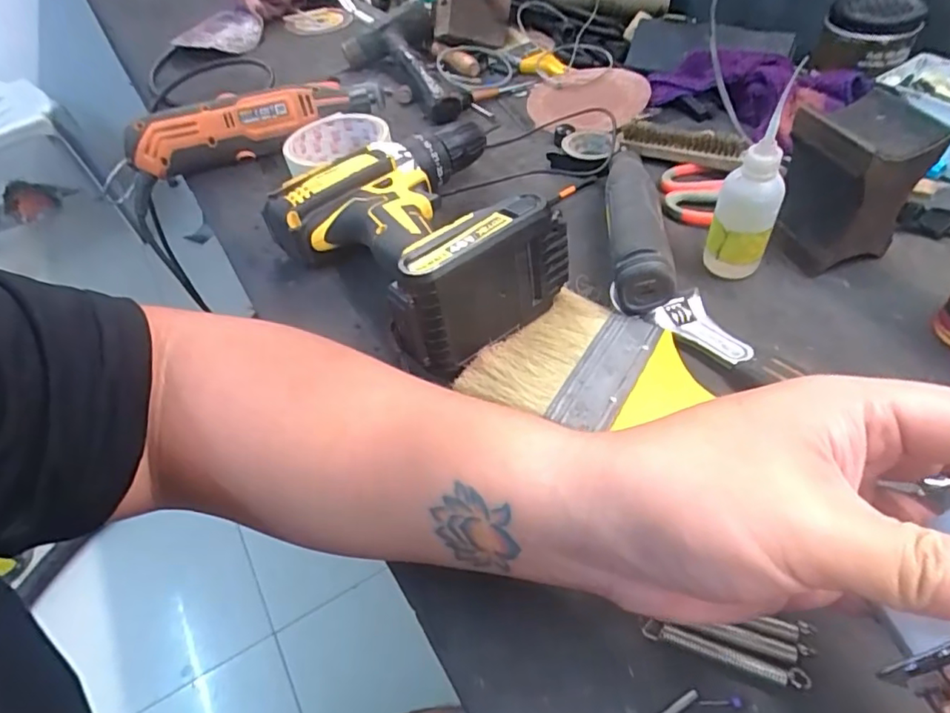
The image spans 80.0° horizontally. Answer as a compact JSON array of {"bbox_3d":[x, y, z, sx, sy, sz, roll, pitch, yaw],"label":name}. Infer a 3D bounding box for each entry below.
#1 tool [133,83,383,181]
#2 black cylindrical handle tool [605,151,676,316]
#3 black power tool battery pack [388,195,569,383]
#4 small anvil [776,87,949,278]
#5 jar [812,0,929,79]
[{"bbox_3d":[-0.201,-0.219,0.534,0.238,0.047,0.051,-20,50,-12],"label":"tool"},{"bbox_3d":[0.109,-0.098,0.398,0.039,0.046,0.167,0,49,5],"label":"black cylindrical handle tool"},{"bbox_3d":[0.004,-0.043,0.332,0.110,0.071,0.037,-37,55,-24],"label":"black power tool battery pack"},{"bbox_3d":[0.242,-0.112,0.373,0.068,0.091,0.060,-16,49,-8],"label":"small anvil"},{"bbox_3d":[0.329,-0.268,0.473,0.068,0.046,0.068,-3,48,3],"label":"jar"}]

